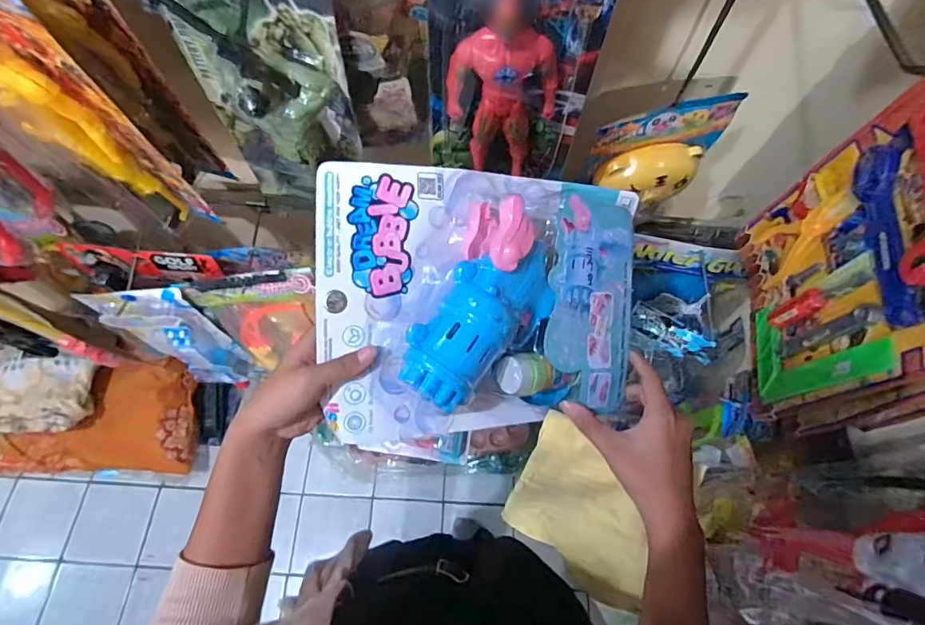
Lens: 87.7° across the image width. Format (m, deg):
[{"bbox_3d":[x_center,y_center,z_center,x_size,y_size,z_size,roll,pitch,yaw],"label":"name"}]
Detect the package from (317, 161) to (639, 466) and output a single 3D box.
[{"bbox_3d":[0.023,-0.006,0.407,0.274,0.076,0.228,0,90,-11],"label":"package"}]

